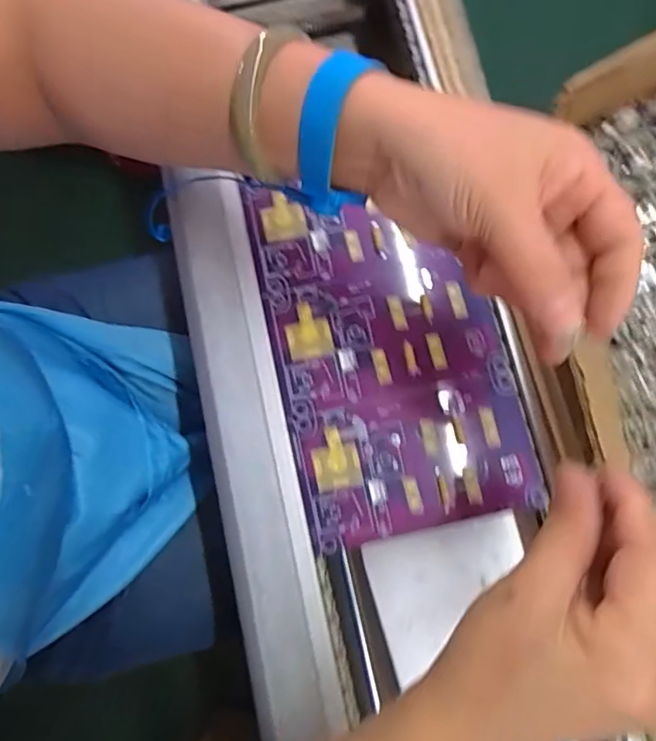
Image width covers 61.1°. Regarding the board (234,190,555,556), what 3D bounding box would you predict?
[{"bbox_3d":[0.038,-0.014,0.359,0.141,0.008,0.231,-12,78,-3],"label":"board"}]

